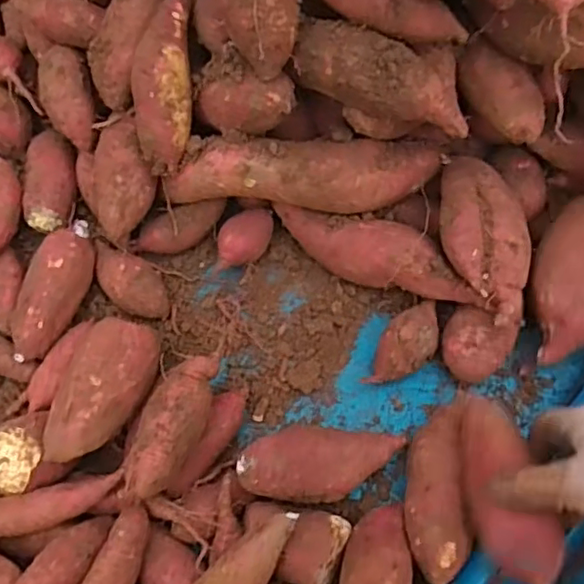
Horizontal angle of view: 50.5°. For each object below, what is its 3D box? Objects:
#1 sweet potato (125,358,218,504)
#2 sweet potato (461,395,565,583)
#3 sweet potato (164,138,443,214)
[{"bbox_3d":[-0.092,0.100,0.475,0.044,0.038,0.112,14,69,5],"label":"sweet potato"},{"bbox_3d":[0.152,0.141,0.440,0.042,0.040,0.135,-10,66,-4],"label":"sweet potato"},{"bbox_3d":[0.009,-0.100,0.537,0.242,0.055,0.060,-4,68,-2],"label":"sweet potato"}]

